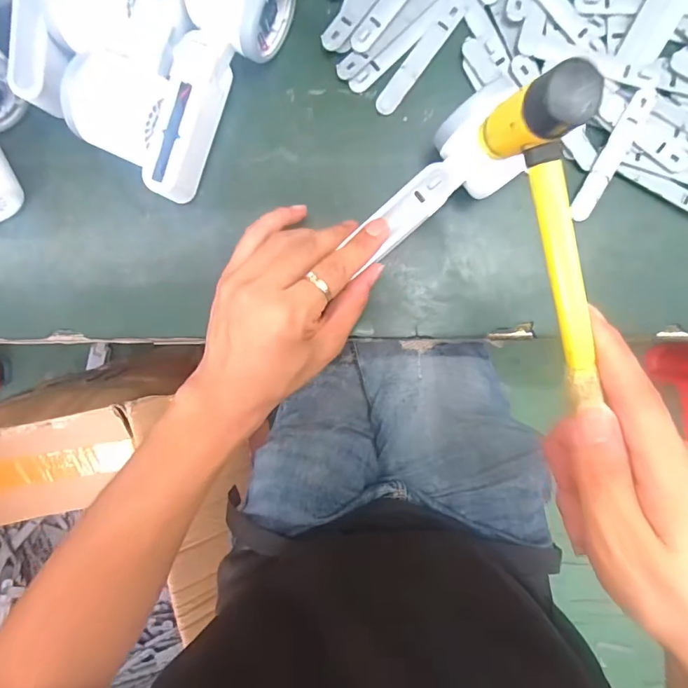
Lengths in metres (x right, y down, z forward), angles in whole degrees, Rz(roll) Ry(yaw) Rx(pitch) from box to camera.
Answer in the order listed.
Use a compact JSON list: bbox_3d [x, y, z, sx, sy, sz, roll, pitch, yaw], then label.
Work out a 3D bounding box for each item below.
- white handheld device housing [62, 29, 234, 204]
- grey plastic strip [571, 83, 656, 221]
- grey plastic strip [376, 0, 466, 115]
[{"bbox_3d":[-0.134,-0.162,0.308,0.084,0.047,0.102,21,93,-1],"label":"white handheld device housing"},{"bbox_3d":[0.191,-0.134,0.318,0.015,0.004,0.094,26,102,-2],"label":"grey plastic strip"},{"bbox_3d":[0.055,-0.208,0.322,0.015,0.004,0.092,37,96,-3],"label":"grey plastic strip"}]

